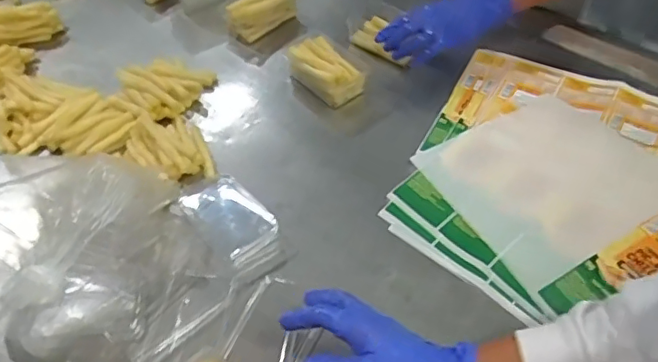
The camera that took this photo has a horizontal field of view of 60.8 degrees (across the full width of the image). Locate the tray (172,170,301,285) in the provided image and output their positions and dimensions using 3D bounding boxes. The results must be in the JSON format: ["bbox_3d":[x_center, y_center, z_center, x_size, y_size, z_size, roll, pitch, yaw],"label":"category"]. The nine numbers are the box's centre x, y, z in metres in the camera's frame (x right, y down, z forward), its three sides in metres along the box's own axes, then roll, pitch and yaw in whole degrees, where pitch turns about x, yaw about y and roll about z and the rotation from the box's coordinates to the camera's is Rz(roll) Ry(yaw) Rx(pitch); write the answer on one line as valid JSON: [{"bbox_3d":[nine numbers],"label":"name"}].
[{"bbox_3d":[-0.109,0.047,0.651,0.081,0.021,0.153,-35,58,-24],"label":"tray"}]

